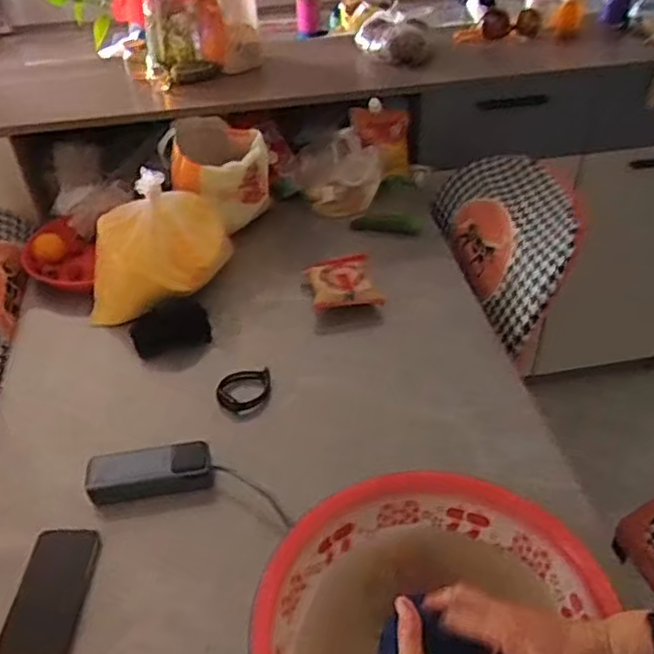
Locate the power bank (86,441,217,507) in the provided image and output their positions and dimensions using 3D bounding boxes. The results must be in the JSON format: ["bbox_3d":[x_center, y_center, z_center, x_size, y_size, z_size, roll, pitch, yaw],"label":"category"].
[{"bbox_3d":[-0.236,0.196,0.923,0.159,0.045,0.061,-9,41,-8],"label":"power bank"}]

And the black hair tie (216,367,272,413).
[{"bbox_3d":[-0.126,0.095,1.046,0.080,0.009,0.080,-1,40,1],"label":"black hair tie"}]

